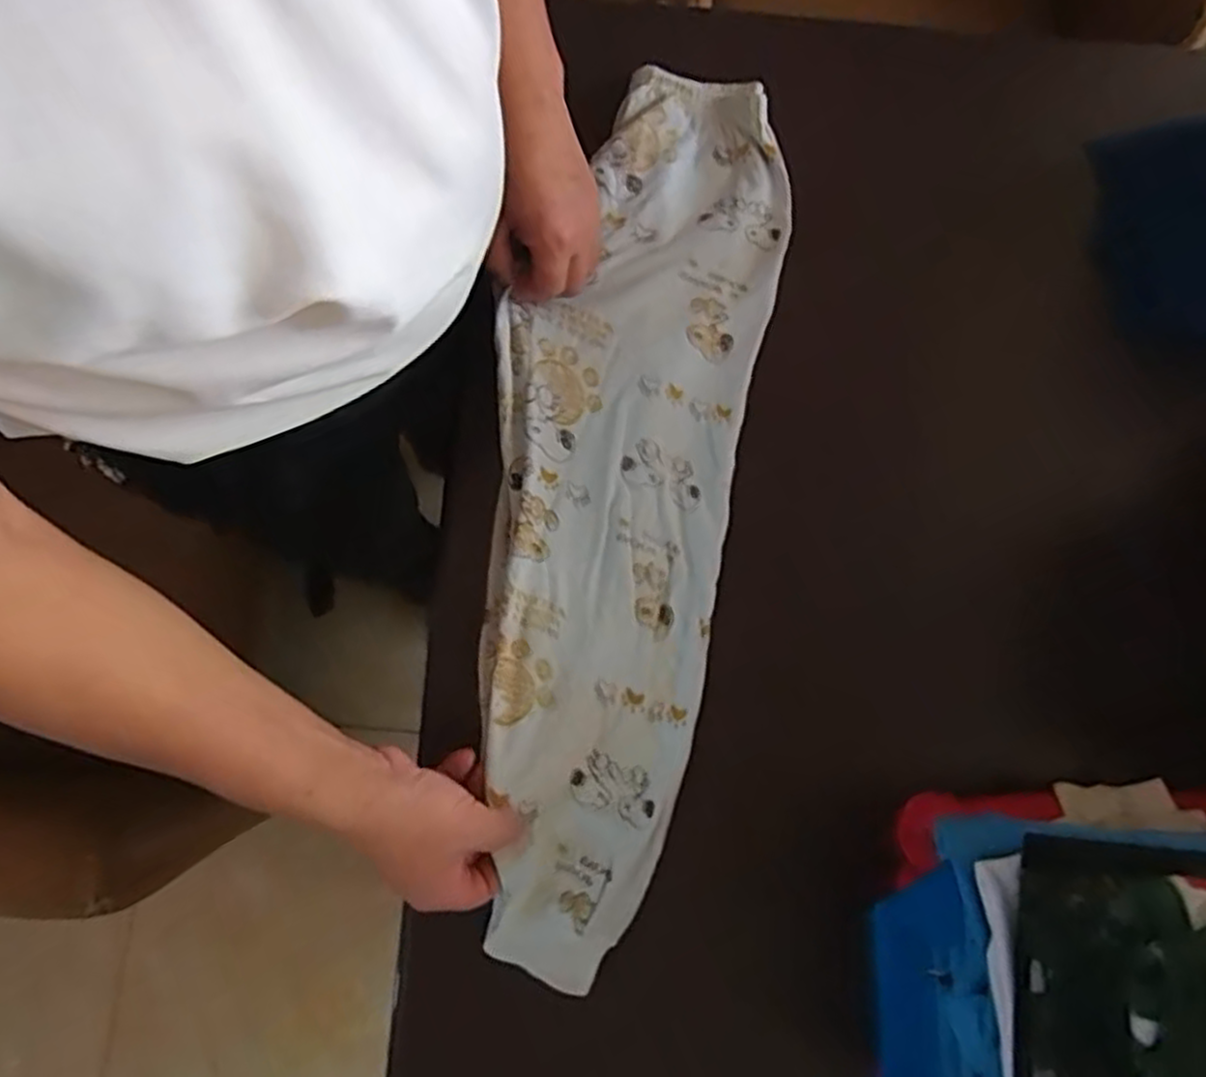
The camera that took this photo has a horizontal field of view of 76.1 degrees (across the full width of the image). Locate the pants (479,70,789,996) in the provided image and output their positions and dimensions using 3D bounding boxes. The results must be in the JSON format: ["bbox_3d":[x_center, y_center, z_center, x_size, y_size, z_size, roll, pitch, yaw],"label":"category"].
[{"bbox_3d":[0.008,-0.048,0.596,0.192,0.040,0.698,11,78,1],"label":"pants"}]

